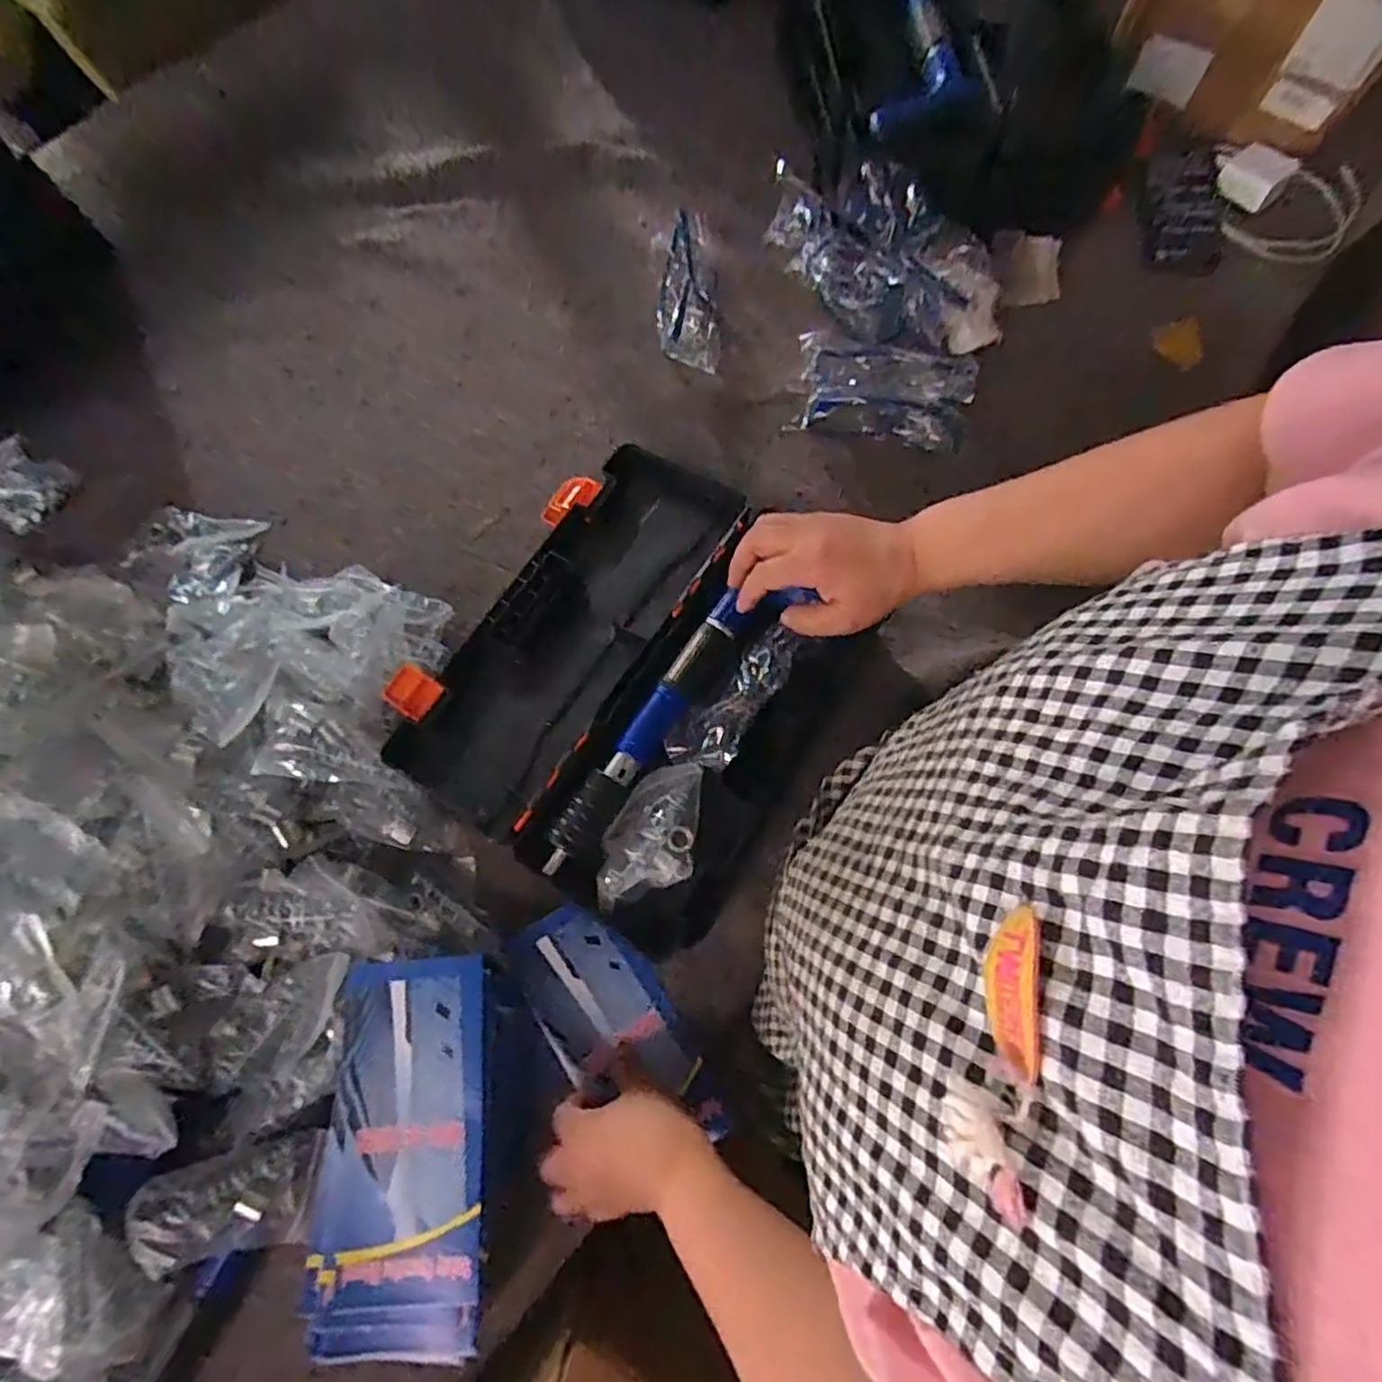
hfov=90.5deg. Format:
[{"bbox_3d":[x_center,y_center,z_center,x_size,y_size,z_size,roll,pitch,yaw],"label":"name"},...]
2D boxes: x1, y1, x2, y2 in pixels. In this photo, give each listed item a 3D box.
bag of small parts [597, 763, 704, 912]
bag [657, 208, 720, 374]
[{"bbox_3d":[-0.028,0.102,0.493,0.063,0.019,0.103,6,75,2],"label":"bag of small parts"},{"bbox_3d":[-0.002,-0.419,0.731,0.065,0.035,0.173,2,75,1],"label":"bag"}]

